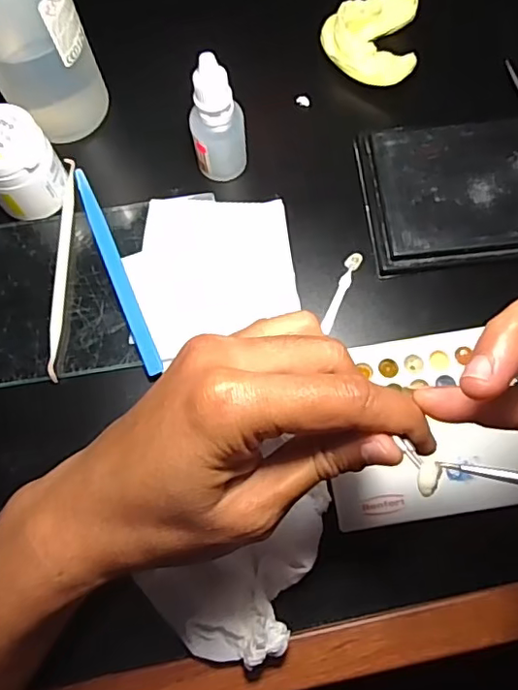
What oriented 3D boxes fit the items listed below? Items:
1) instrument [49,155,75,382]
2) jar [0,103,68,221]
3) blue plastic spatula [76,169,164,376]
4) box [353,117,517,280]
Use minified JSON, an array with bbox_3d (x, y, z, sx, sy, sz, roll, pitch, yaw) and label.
[{"bbox_3d":[-0.115,-0.048,0.324,0.007,0.007,0.139,-2,73,0],"label":"instrument"},{"bbox_3d":[-0.137,-0.103,0.316,0.042,0.052,0.041,0,73,1],"label":"jar"},{"bbox_3d":[-0.084,-0.045,0.323,0.011,0.007,0.137,-22,74,-6],"label":"blue plastic spatula"},{"bbox_3d":[0.140,-0.095,0.327,0.150,0.011,0.088,-6,73,0],"label":"box"}]

